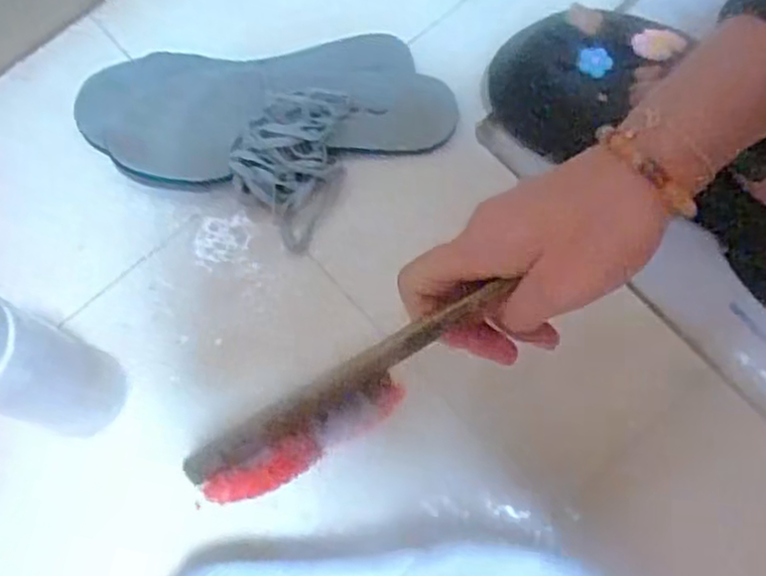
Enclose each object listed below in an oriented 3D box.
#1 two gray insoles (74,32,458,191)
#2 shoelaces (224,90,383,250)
[{"bbox_3d":[-0.079,-0.116,0.490,0.245,0.030,0.097,-2,76,1],"label":"two gray insoles"},{"bbox_3d":[-0.058,-0.086,0.478,0.069,0.038,0.096,30,79,8],"label":"shoelaces"}]

